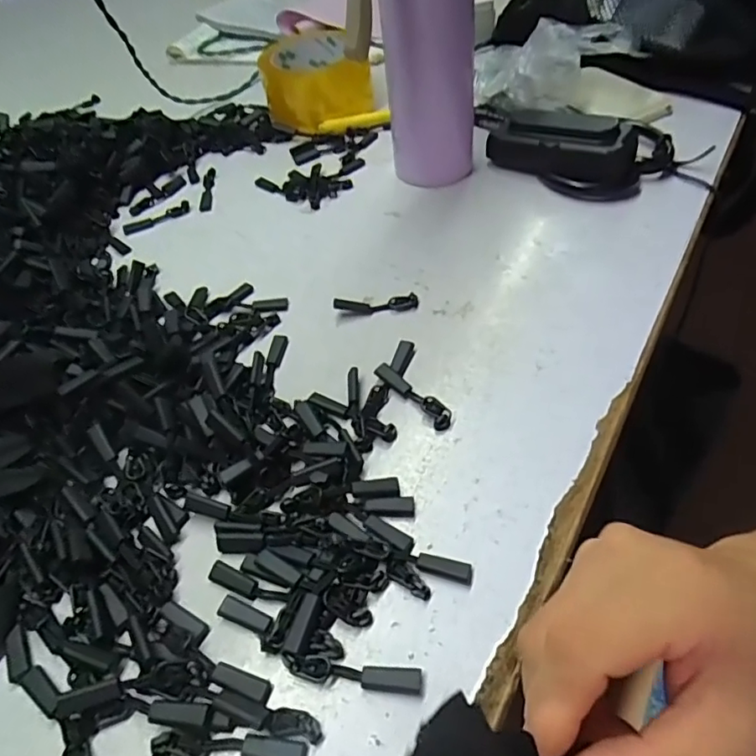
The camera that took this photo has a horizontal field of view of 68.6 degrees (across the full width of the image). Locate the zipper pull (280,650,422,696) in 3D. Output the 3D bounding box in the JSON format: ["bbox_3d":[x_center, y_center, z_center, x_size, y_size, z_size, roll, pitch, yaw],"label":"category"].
[{"bbox_3d":[-0.011,0.119,0.223,0.056,0.007,0.009,3,51,9],"label":"zipper pull"}]

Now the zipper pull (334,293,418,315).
[{"bbox_3d":[-0.001,-0.049,0.358,0.053,0.009,0.012,-1,51,5],"label":"zipper pull"}]

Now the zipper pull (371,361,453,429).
[{"bbox_3d":[0.019,0.009,0.308,0.011,0.007,0.054,-37,56,-22],"label":"zipper pull"}]

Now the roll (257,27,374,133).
[{"bbox_3d":[-0.057,-0.283,0.527,0.099,0.055,0.099,-3,51,4],"label":"roll"}]

